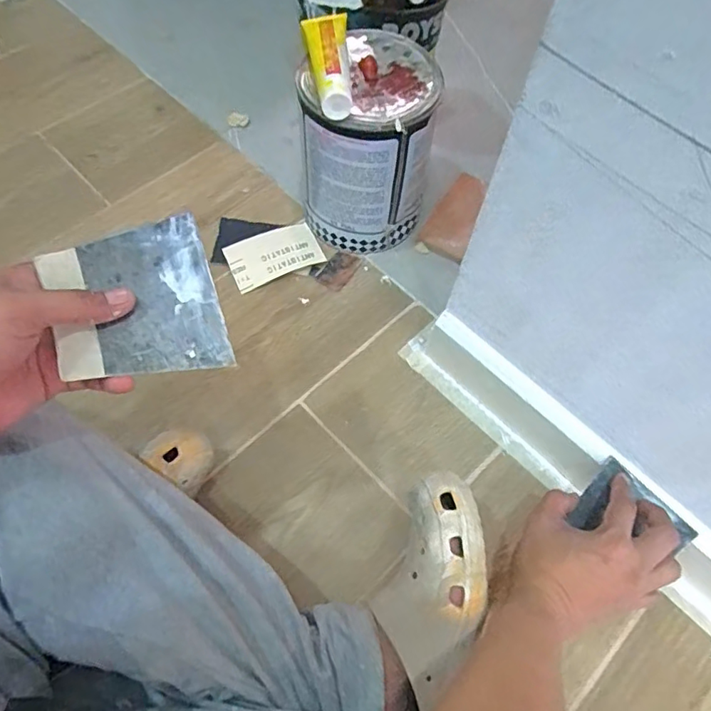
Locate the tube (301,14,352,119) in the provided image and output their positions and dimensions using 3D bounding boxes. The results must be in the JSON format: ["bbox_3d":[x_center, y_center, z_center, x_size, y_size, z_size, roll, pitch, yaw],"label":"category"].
[{"bbox_3d":[-0.029,-0.319,0.567,0.049,0.036,0.161,-4,63,-4],"label":"tube"}]

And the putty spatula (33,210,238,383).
[{"bbox_3d":[-0.139,-0.033,0.339,0.097,0.005,0.101,-16,80,-19],"label":"putty spatula"}]

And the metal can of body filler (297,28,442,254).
[{"bbox_3d":[0.013,-0.257,0.672,0.152,0.210,0.165,9,63,3],"label":"metal can of body filler"}]

